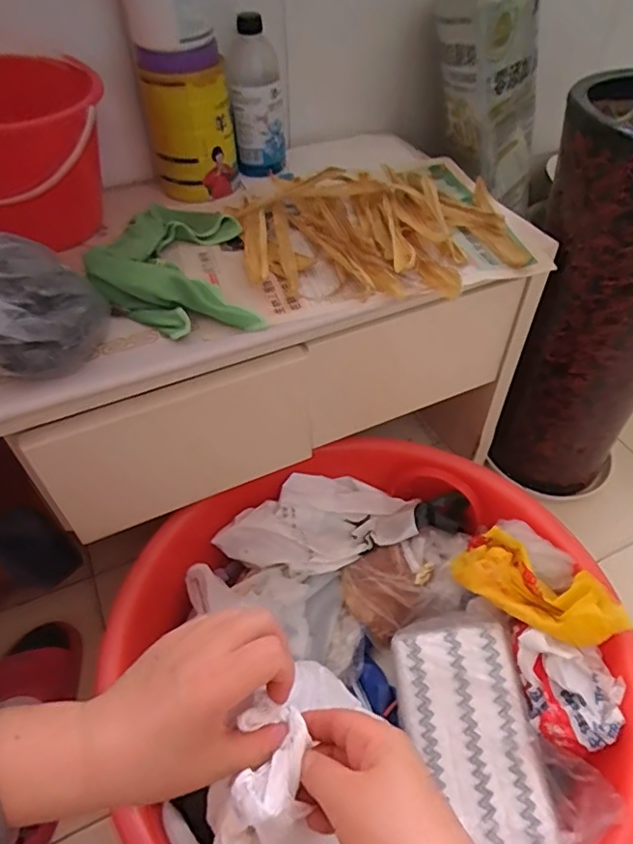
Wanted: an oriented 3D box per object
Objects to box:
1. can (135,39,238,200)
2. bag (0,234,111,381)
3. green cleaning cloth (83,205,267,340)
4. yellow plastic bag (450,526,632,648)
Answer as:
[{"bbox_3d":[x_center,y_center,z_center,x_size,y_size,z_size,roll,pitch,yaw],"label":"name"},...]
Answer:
[{"bbox_3d":[-0.152,-0.362,0.669,0.101,0.139,0.087,-10,49,-10],"label":"can"},{"bbox_3d":[-0.267,-0.096,0.466,0.156,0.097,0.092,-14,49,-13],"label":"bag"},{"bbox_3d":[-0.151,-0.165,0.566,0.158,0.043,0.209,-10,48,-9],"label":"green cleaning cloth"},{"bbox_3d":[0.232,0.169,0.573,0.165,0.039,0.078,22,51,19],"label":"yellow plastic bag"}]

